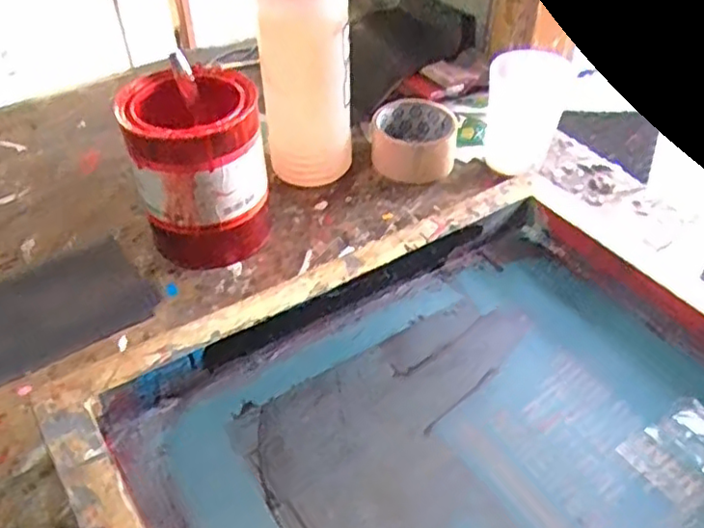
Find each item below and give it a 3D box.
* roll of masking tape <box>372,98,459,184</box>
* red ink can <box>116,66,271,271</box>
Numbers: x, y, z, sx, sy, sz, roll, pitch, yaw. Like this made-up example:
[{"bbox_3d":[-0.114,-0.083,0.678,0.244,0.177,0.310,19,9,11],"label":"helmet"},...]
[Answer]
[{"bbox_3d":[0.064,-0.126,0.663,0.087,0.046,0.083,0,44,0],"label":"roll of masking tape"},{"bbox_3d":[-0.126,-0.079,0.544,0.097,0.131,0.100,0,44,0],"label":"red ink can"}]

